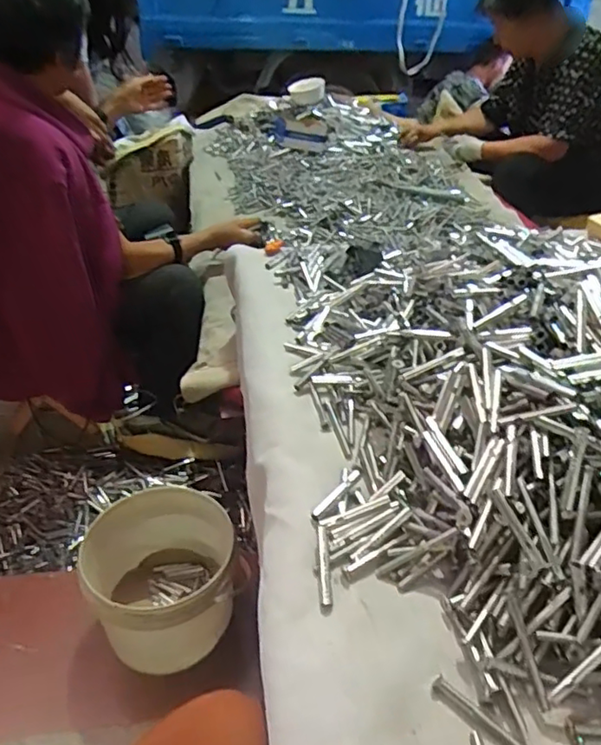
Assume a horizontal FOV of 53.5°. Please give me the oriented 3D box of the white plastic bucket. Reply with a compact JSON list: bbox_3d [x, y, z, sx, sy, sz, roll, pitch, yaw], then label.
[{"bbox_3d":[-0.214,0.332,0.947,0.202,0.186,0.222,1,36,0],"label":"white plastic bucket"}]

